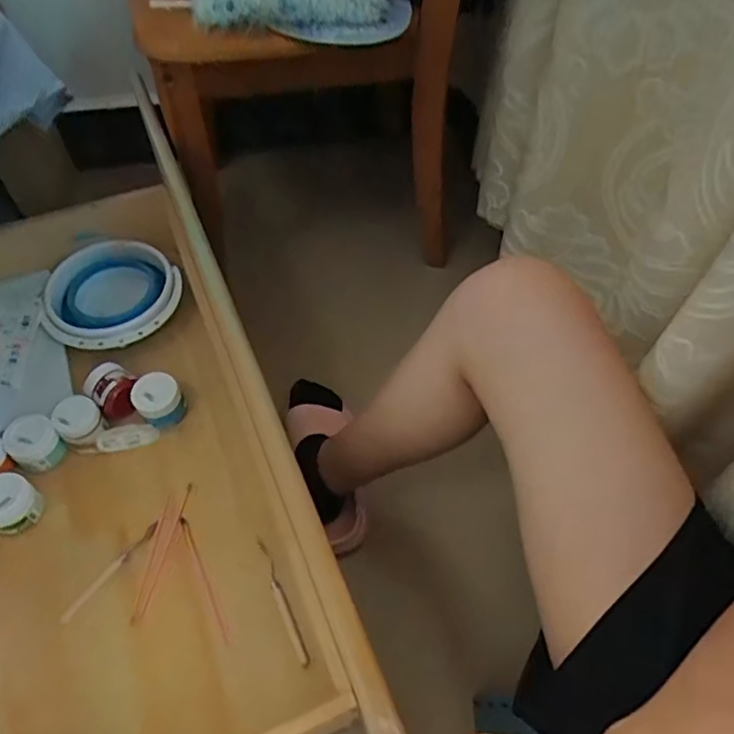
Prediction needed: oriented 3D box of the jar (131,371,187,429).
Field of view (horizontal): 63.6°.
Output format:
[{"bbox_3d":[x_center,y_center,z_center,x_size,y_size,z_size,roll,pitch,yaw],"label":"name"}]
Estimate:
[{"bbox_3d":[-0.285,0.047,0.815,0.062,0.061,0.055,-30,60,-21],"label":"jar"}]

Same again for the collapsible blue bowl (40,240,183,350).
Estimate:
[{"bbox_3d":[-0.383,-0.105,0.894,0.200,0.045,0.165,-31,60,-21],"label":"collapsible blue bowl"}]

